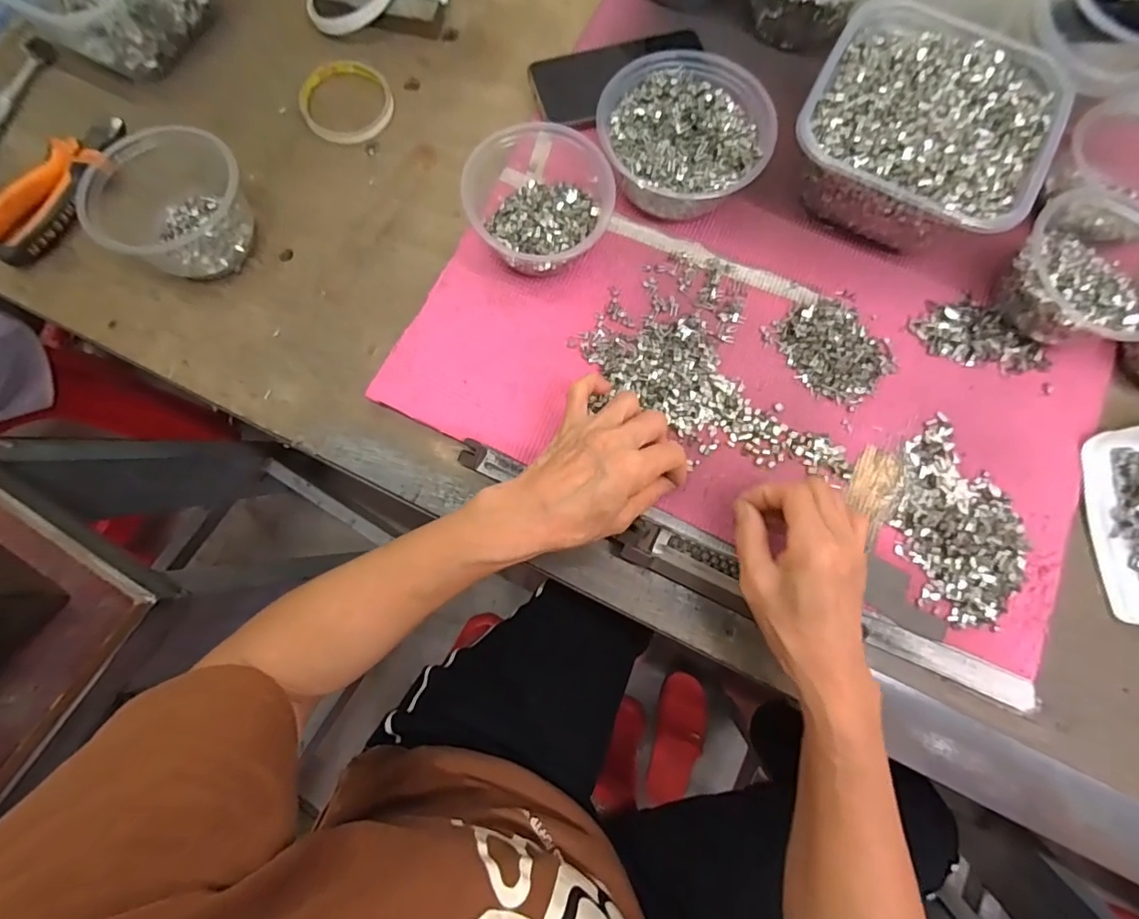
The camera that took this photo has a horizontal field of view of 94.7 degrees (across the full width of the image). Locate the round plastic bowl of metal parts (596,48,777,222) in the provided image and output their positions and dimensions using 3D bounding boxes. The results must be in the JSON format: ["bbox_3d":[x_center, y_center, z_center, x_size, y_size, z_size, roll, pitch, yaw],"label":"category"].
[{"bbox_3d":[0.091,-0.259,0.433,0.131,0.055,0.128,0,77,0],"label":"round plastic bowl of metal parts"}]

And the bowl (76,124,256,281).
[{"bbox_3d":[-0.322,-0.208,0.424,0.114,0.065,0.109,0,77,0],"label":"bowl"}]

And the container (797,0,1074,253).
[{"bbox_3d":[0.274,-0.257,0.420,0.172,0.077,0.175,28,78,6],"label":"container"}]

